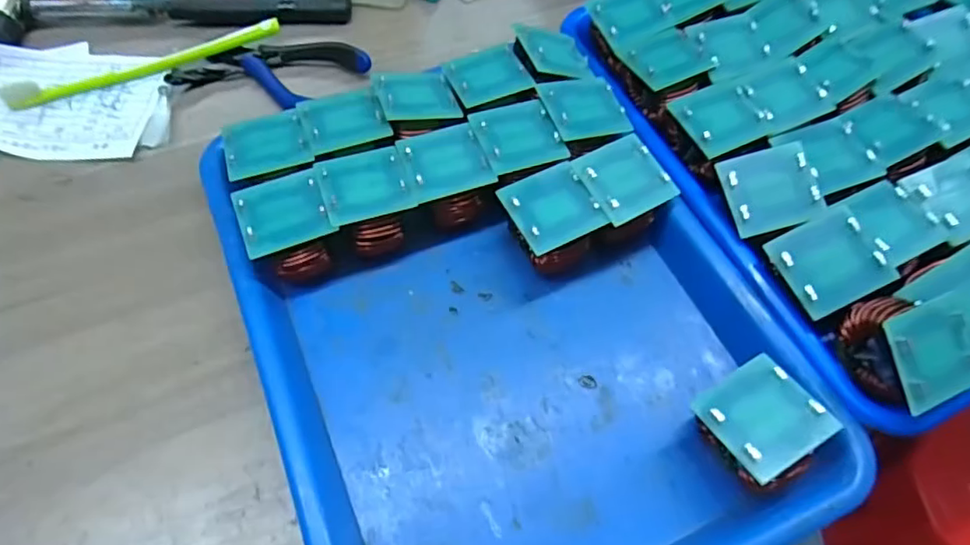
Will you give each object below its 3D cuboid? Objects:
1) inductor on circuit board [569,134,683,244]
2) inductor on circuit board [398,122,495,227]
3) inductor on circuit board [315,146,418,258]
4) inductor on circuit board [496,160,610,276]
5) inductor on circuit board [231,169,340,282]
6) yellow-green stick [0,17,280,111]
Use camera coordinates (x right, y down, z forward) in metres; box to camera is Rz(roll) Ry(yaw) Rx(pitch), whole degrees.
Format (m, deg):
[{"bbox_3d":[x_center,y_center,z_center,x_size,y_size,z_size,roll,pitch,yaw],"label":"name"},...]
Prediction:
[{"bbox_3d":[0.077,-0.044,0.341,0.047,0.049,0.044,-28,65,-15],"label":"inductor on circuit board"},{"bbox_3d":[-0.022,-0.052,0.346,0.046,0.043,0.050,-18,62,-10],"label":"inductor on circuit board"},{"bbox_3d":[-0.065,-0.037,0.340,0.046,0.049,0.050,-18,62,-11],"label":"inductor on circuit board"},{"bbox_3d":[0.035,-0.024,0.332,0.048,0.048,0.045,-24,64,-14],"label":"inductor on circuit board"},{"bbox_3d":[-0.108,-0.021,0.331,0.047,0.049,0.047,-23,63,-13],"label":"inductor on circuit board"},{"bbox_3d":[-0.238,-0.146,0.415,0.186,0.019,0.017,-18,62,-11],"label":"yellow-green stick"}]

